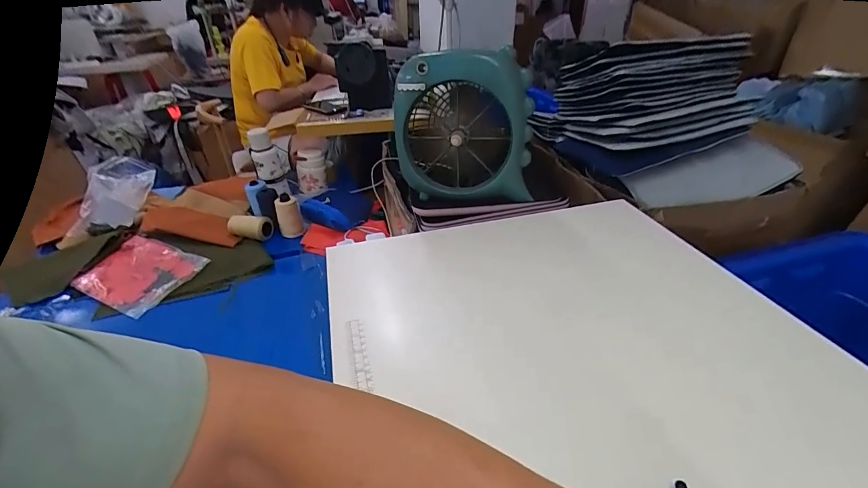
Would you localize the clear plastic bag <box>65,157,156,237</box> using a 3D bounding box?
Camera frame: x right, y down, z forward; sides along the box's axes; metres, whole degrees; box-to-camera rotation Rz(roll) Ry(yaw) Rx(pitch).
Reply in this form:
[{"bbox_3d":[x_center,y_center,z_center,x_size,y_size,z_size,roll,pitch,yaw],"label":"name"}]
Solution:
[{"bbox_3d":[-0.955,-0.152,1.148,0.146,0.090,0.310,-7,47,-10],"label":"clear plastic bag"}]

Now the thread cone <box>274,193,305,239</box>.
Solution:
[{"bbox_3d":[-0.394,-0.074,1.049,0.065,0.103,0.059,-17,36,-23],"label":"thread cone"}]

